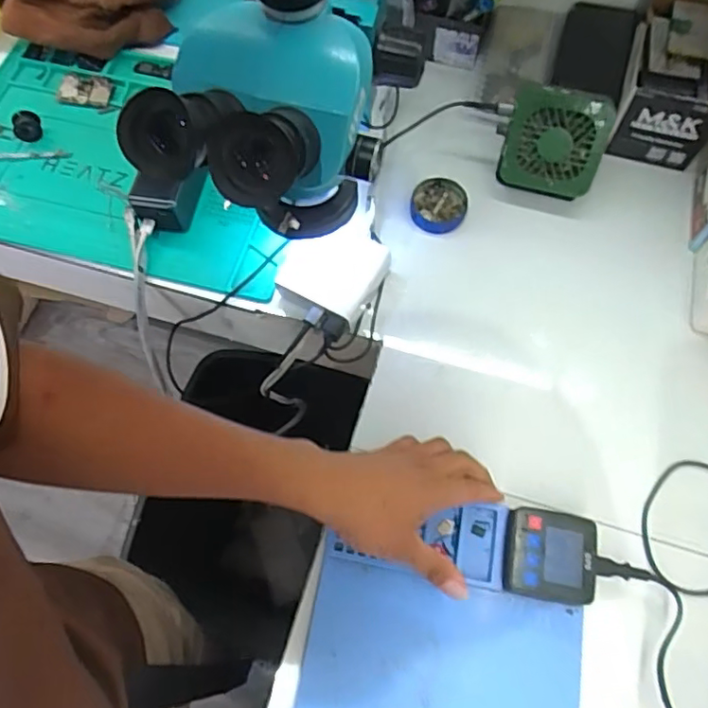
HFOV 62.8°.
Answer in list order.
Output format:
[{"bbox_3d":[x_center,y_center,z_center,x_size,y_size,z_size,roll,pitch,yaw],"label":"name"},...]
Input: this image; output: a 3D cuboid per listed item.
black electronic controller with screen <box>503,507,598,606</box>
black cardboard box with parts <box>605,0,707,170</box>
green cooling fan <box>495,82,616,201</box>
[{"bbox_3d":[0.164,0.169,0.484,0.068,0.032,0.069,8,68,5],"label":"black electronic controller with screen"},{"bbox_3d":[0.361,-0.313,0.659,0.105,0.094,0.184,17,69,8],"label":"black cardboard box with parts"},{"bbox_3d":[0.206,-0.218,0.603,0.100,0.104,0.029,14,40,8],"label":"green cooling fan"}]

